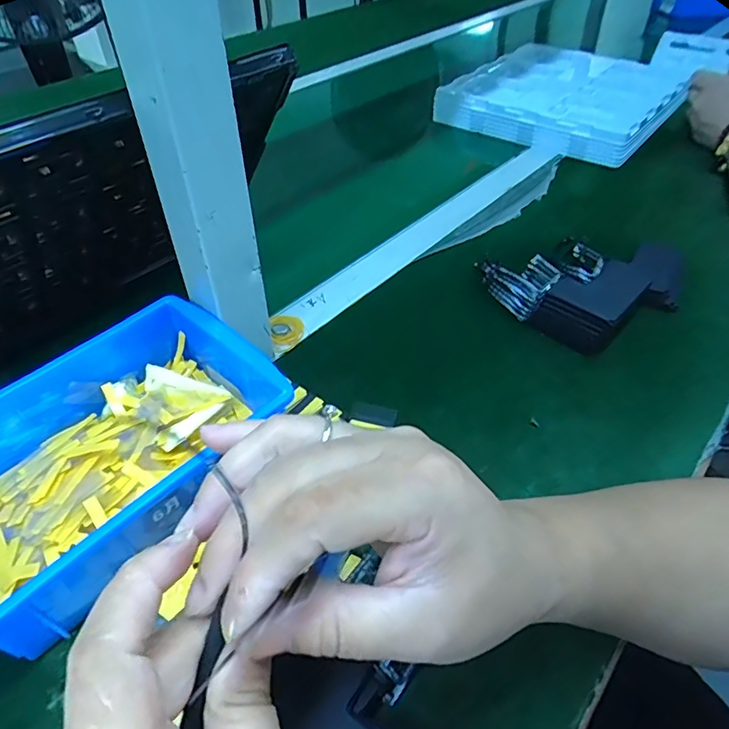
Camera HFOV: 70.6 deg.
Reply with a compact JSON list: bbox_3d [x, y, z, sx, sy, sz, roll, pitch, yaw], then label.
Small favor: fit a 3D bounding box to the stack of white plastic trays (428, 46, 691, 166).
[{"bbox_3d":[0.305,-0.408,0.770,0.294,0.060,0.319,32,54,26],"label":"stack of white plastic trays"}]

